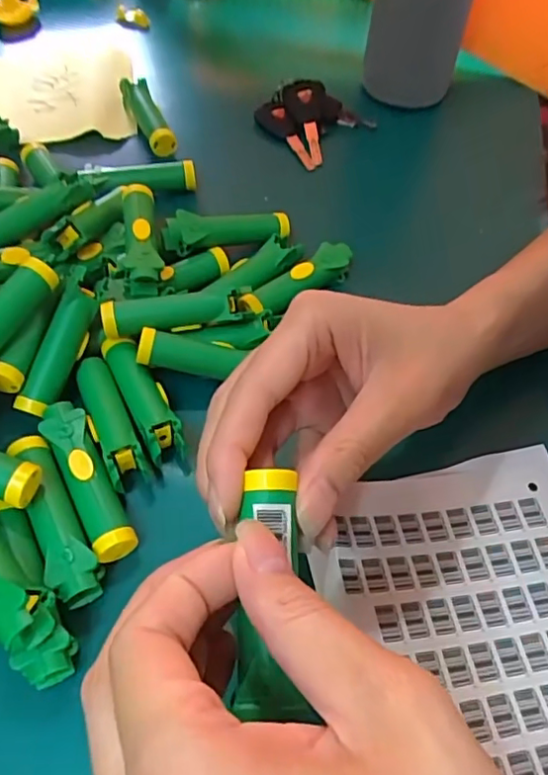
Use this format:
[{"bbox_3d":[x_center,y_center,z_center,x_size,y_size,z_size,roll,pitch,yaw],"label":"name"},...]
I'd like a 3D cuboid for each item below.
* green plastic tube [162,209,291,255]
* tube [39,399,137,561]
[{"bbox_3d":[-0.027,-0.100,0.368,0.083,0.020,0.015,-13,57,-27],"label":"green plastic tube"},{"bbox_3d":[-0.087,0.043,0.275,0.020,0.015,0.083,-26,61,-19],"label":"tube"}]

